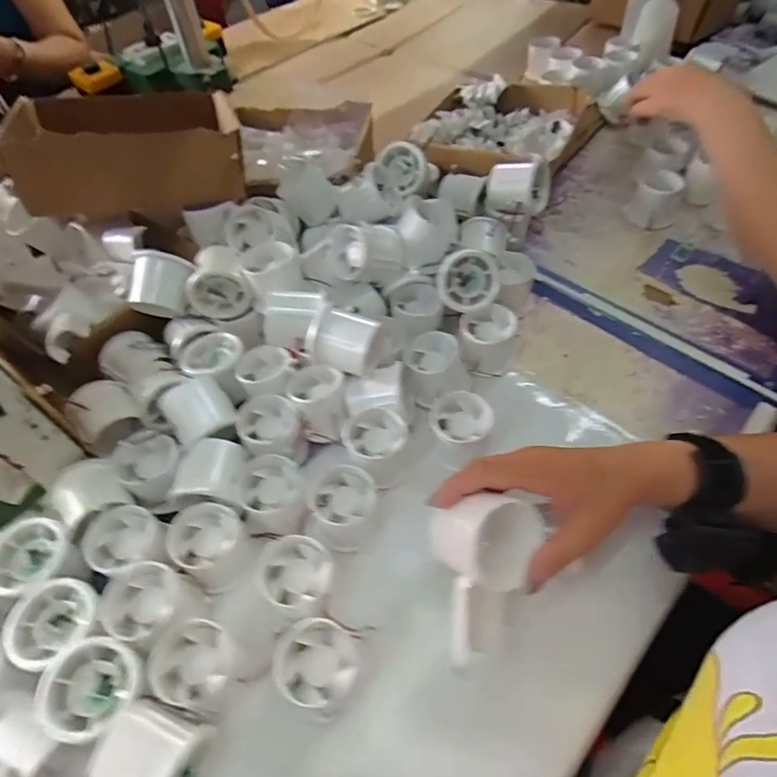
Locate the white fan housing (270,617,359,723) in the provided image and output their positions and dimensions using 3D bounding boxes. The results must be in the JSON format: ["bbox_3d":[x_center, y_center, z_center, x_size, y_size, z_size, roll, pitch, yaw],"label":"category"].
[{"bbox_3d":[-0.047,0.187,0.349,0.055,0.031,0.051,-2,54,2],"label":"white fan housing"}]

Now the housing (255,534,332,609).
[{"bbox_3d":[-0.069,0.138,0.384,0.050,0.036,0.052,-2,54,2],"label":"housing"}]

